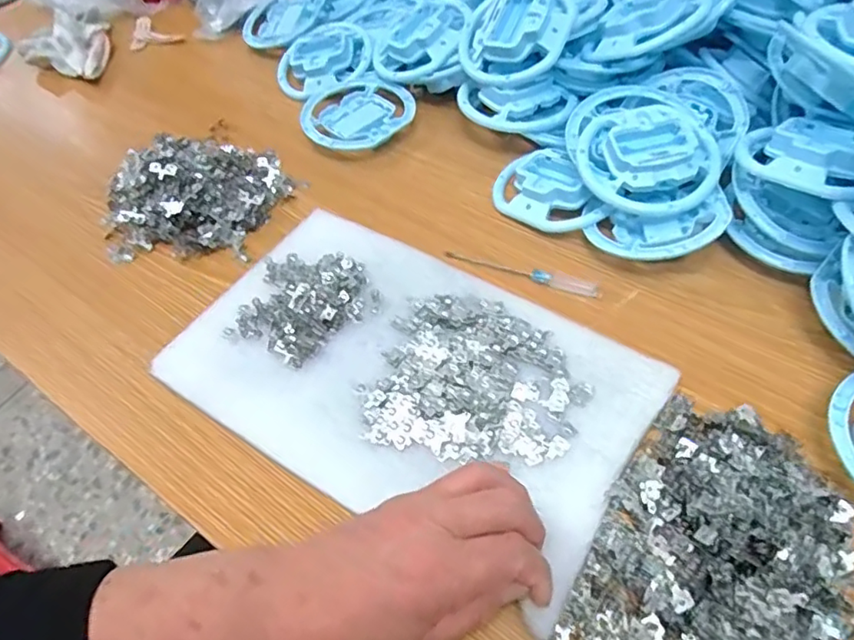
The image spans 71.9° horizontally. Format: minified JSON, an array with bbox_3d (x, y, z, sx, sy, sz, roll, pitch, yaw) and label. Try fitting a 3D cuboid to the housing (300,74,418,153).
[{"bbox_3d":[-0.069,-0.196,0.564,0.102,0.026,0.102,-2,55,3],"label":"housing"}]

